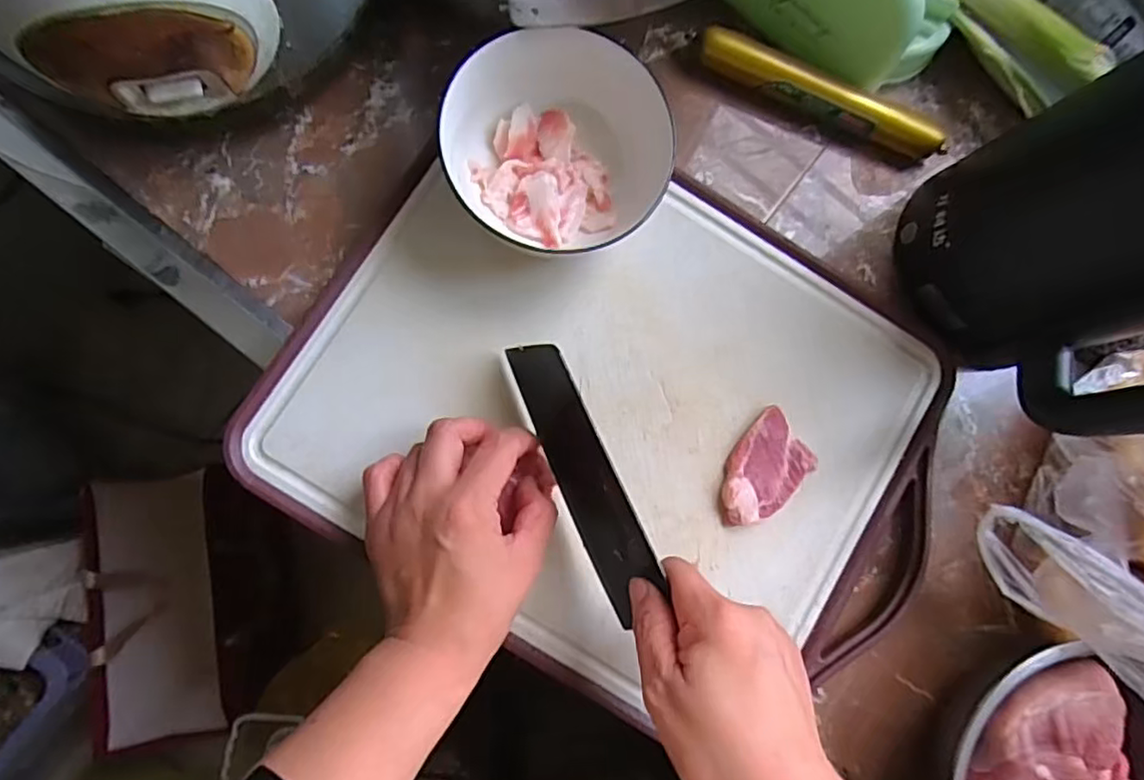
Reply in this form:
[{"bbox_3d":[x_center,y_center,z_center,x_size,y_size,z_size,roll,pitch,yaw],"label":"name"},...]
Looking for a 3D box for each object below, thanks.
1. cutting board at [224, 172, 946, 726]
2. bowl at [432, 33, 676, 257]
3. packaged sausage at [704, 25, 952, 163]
[{"bbox_3d":[0.036,0.016,0.403,0.374,0.026,0.293,33,82,-2],"label":"cutting board"},{"bbox_3d":[-0.011,-0.140,0.377,0.120,0.063,0.111,1,85,-6],"label":"bowl"},{"bbox_3d":[0.165,-0.193,0.434,0.170,0.031,0.024,24,83,-3],"label":"packaged sausage"}]

